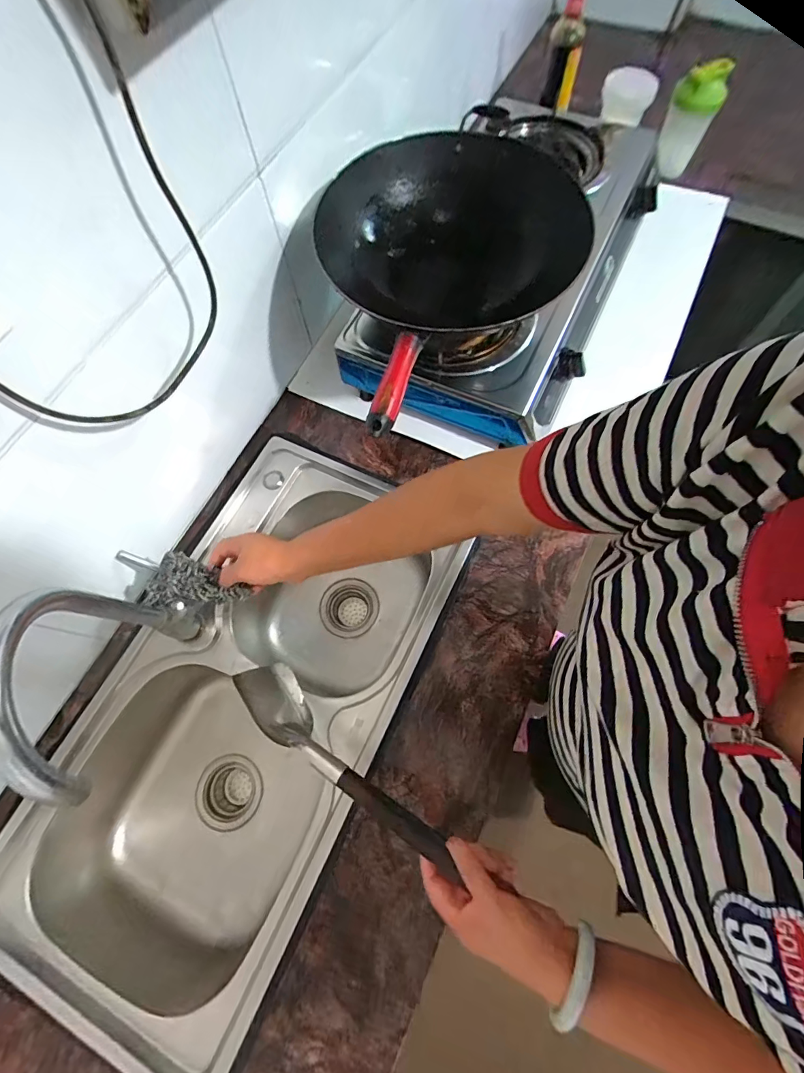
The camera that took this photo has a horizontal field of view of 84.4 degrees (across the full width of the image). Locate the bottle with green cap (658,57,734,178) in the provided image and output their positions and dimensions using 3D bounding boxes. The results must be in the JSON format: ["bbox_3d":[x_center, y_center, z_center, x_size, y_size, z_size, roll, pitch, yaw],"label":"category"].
[{"bbox_3d":[0.486,-0.712,0.748,0.077,0.147,0.068,24,72,11],"label":"bottle with green cap"}]

